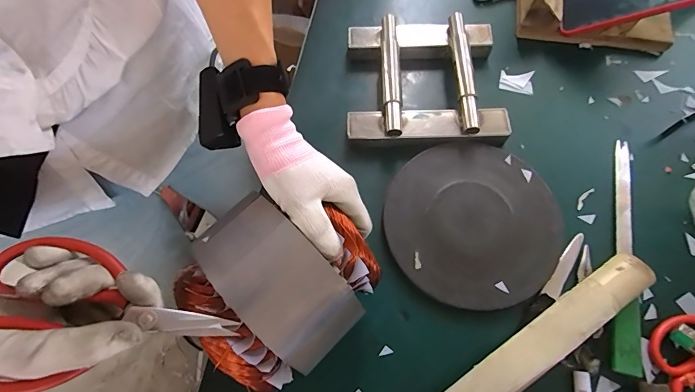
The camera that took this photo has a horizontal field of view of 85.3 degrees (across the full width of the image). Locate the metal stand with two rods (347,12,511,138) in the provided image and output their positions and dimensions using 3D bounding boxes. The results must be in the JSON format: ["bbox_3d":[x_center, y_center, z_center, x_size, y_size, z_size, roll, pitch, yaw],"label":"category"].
[{"bbox_3d":[0.098,-0.160,0.493,0.194,0.040,0.190,-1,68,1],"label":"metal stand with two rods"}]

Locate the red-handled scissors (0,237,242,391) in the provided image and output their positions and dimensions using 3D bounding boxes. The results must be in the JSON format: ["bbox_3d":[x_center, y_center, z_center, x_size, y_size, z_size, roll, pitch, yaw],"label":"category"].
[{"bbox_3d":[-0.157,0.082,0.254,0.156,0.014,0.093,13,67,-16],"label":"red-handled scissors"}]

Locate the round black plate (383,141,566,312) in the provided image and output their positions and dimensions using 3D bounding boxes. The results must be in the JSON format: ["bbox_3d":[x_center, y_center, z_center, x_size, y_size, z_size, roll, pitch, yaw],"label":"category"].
[{"bbox_3d":[0.140,0.028,0.433,0.189,0.014,0.188,-1,68,1],"label":"round black plate"}]

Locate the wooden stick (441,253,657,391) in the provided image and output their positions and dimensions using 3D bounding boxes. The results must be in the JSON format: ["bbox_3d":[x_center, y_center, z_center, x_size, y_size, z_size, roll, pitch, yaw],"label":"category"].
[{"bbox_3d":[0.158,0.164,0.364,0.341,0.043,0.044,-32,71,-11],"label":"wooden stick"}]

